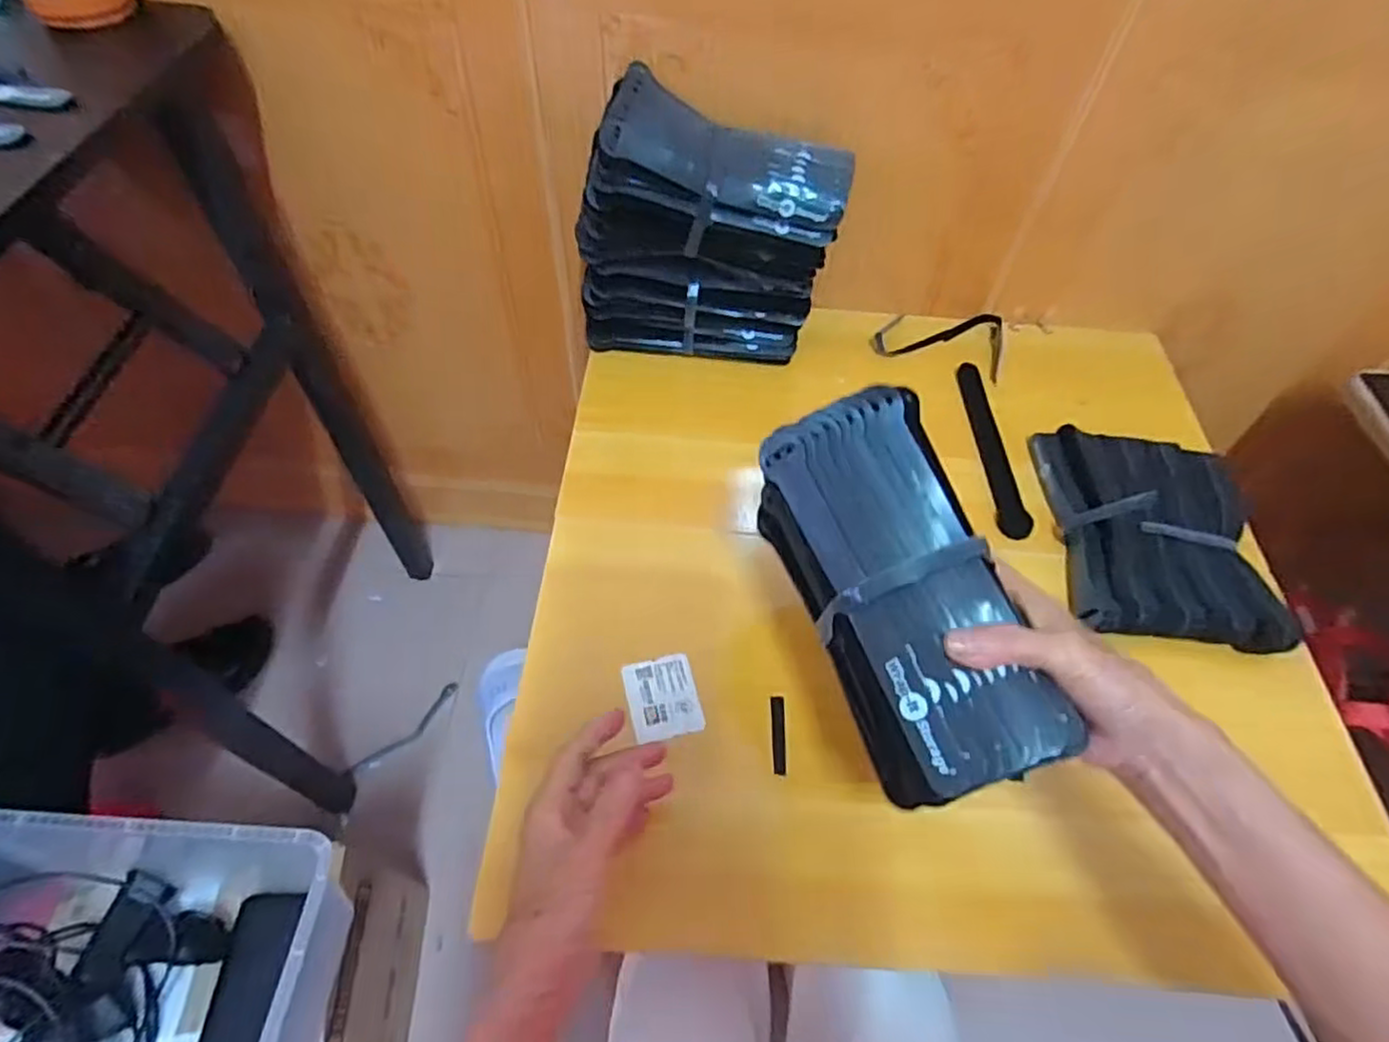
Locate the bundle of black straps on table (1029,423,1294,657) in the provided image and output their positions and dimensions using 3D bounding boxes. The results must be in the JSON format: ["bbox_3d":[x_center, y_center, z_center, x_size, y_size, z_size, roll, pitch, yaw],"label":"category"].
[{"bbox_3d":[0.382,0.005,0.569,0.159,0.042,0.196,7,56,1],"label":"bundle of black straps on table"}]

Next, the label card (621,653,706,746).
[{"bbox_3d":[-0.022,0.125,0.492,0.049,0.004,0.059,-12,55,-10],"label":"label card"}]

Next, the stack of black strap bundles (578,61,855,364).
[{"bbox_3d":[0.012,-0.255,0.612,0.218,0.198,0.090,6,56,1],"label":"stack of black strap bundles"}]

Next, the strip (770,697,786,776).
[{"bbox_3d":[0.059,0.149,0.480,0.009,0.006,0.054,3,56,-1],"label":"strip"}]

